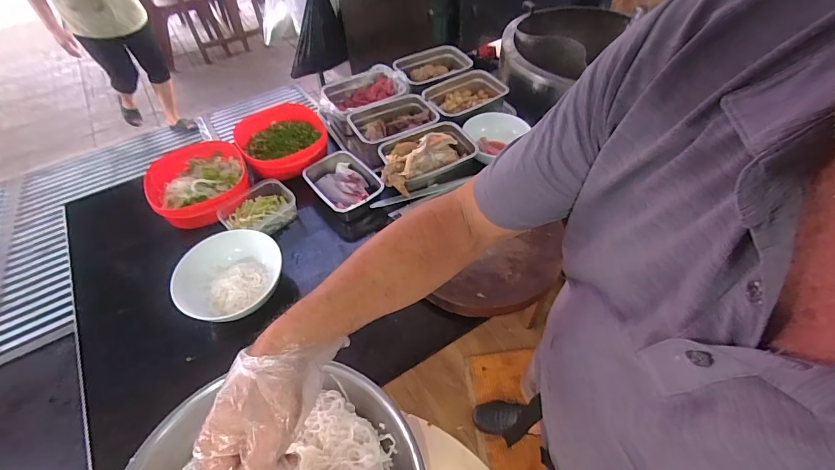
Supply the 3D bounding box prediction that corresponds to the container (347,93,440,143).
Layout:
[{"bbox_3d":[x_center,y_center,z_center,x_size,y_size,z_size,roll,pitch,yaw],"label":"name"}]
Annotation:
[{"bbox_3d":[-0.060,-0.291,1.046,0.213,0.058,0.151,-25,55,-17],"label":"container"}]

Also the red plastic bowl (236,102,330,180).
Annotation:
[{"bbox_3d":[-0.345,-0.240,1.035,0.231,0.078,0.245,-1,51,1],"label":"red plastic bowl"}]

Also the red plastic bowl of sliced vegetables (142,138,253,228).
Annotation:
[{"bbox_3d":[-0.503,-0.121,0.934,0.211,0.064,0.217,-28,56,-19],"label":"red plastic bowl of sliced vegetables"}]

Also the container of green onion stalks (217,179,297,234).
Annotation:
[{"bbox_3d":[-0.355,-0.053,0.906,0.108,0.048,0.156,37,61,27],"label":"container of green onion stalks"}]

